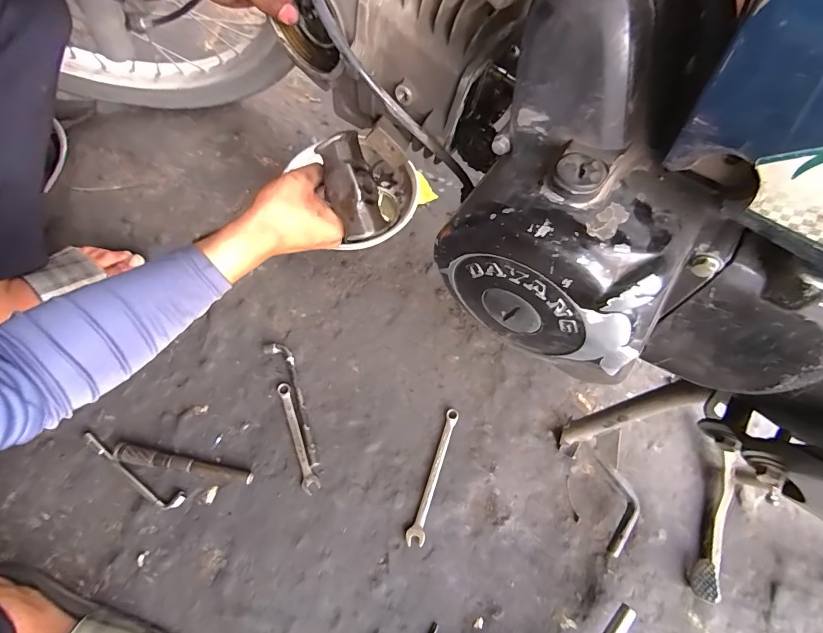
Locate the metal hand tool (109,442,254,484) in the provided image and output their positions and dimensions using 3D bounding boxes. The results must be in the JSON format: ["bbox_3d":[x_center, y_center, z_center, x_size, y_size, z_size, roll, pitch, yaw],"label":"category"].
[{"bbox_3d":[-0.274,0.177,0.467,0.172,0.015,0.019,9,67,3],"label":"metal hand tool"}]

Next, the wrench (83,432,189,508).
[{"bbox_3d":[-0.339,0.187,0.467,0.156,0.011,0.025,26,68,9],"label":"wrench"}]

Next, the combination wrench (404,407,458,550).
[{"bbox_3d":[0.028,0.189,0.468,0.019,0.011,0.158,19,67,6],"label":"combination wrench"}]

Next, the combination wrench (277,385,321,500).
[{"bbox_3d":[-0.143,0.148,0.484,0.019,0.008,0.138,-20,69,-10],"label":"combination wrench"}]

